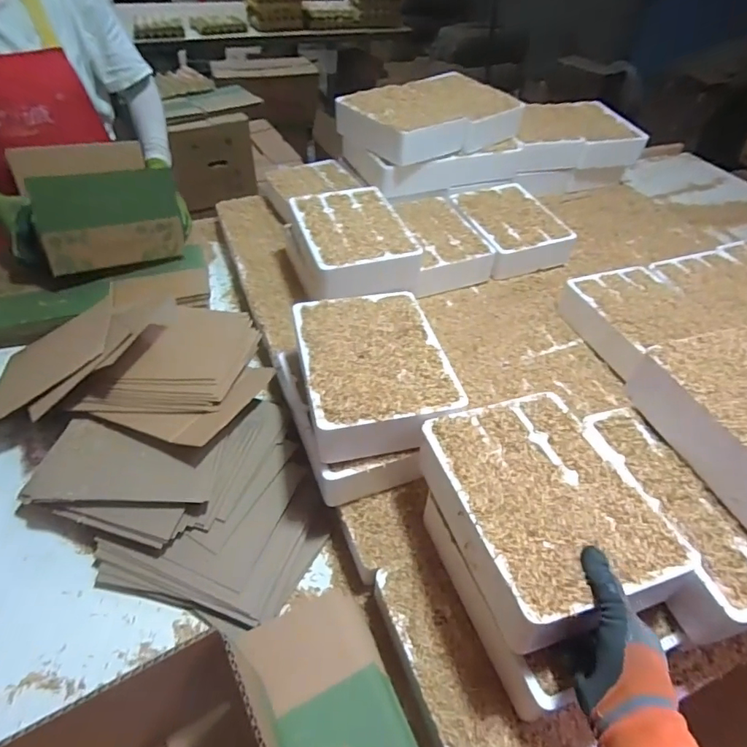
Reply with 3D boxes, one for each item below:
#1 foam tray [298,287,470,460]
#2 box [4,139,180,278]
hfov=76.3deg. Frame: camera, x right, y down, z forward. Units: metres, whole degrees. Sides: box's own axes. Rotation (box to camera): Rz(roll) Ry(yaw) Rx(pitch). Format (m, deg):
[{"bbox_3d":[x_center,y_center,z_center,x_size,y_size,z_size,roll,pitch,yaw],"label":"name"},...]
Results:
[{"bbox_3d":[-0.003,-0.011,0.648,0.178,0.073,0.234,-7,46,-11],"label":"foam tray"},{"bbox_3d":[-0.560,-0.356,0.967,0.239,0.159,0.240,-24,51,-25],"label":"box"}]

